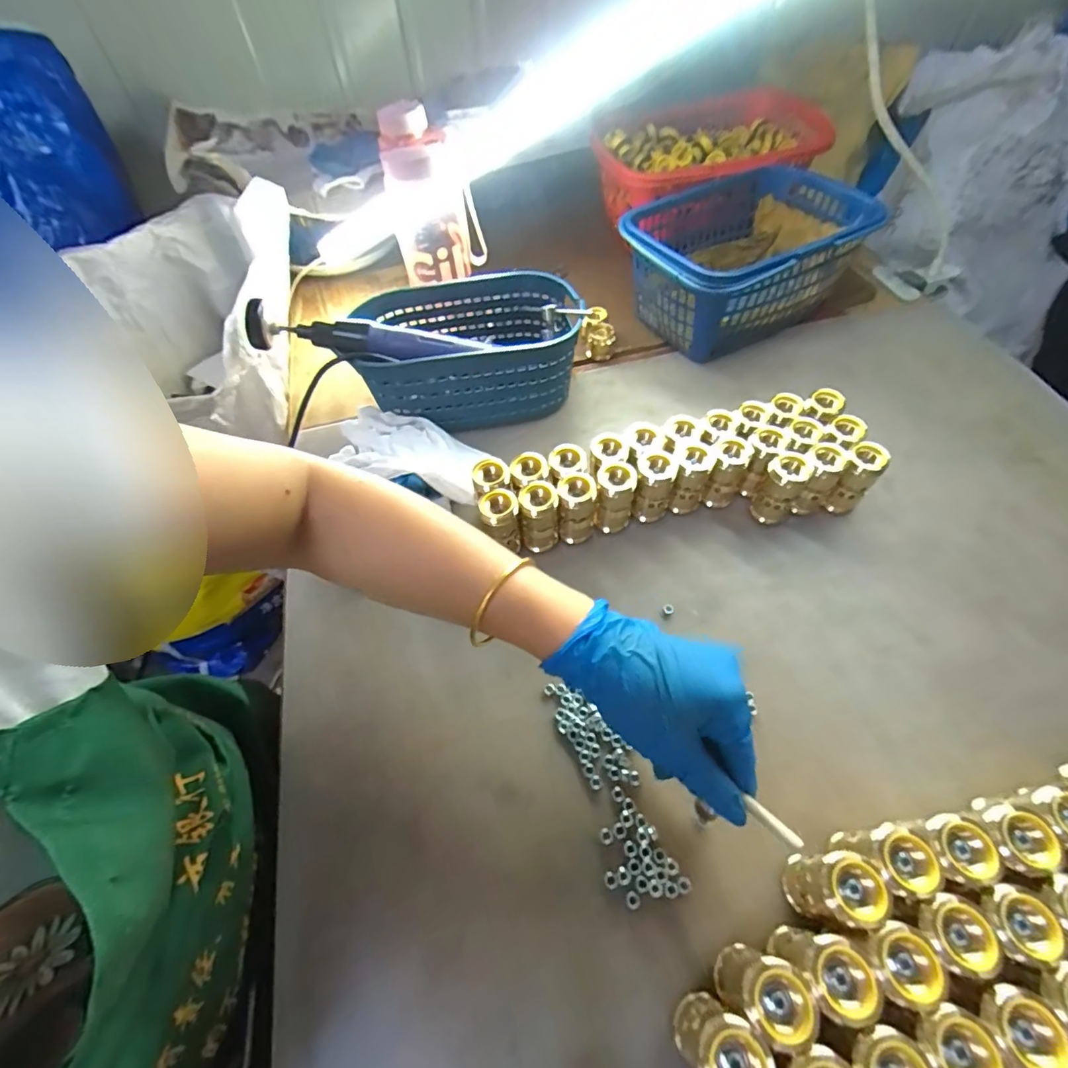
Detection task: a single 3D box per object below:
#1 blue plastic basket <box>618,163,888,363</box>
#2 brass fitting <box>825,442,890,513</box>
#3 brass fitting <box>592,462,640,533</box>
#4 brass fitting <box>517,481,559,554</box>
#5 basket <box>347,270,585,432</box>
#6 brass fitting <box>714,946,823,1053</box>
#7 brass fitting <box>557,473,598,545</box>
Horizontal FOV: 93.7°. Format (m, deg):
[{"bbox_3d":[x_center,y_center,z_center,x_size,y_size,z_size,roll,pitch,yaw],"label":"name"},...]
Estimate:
[{"bbox_3d":[0.240,-0.309,0.576,0.259,0.113,0.181,-23,57,-11],"label":"blue plastic basket"},{"bbox_3d":[0.274,-0.046,0.427,0.026,0.062,0.028,18,59,16],"label":"brass fitting"},{"bbox_3d":[0.071,-0.031,0.436,0.031,0.064,0.033,10,58,12],"label":"brass fitting"},{"bbox_3d":[0.005,-0.012,0.427,0.030,0.064,0.030,-4,56,3],"label":"brass fitting"},{"bbox_3d":[-0.062,-0.190,0.534,0.213,0.095,0.144,-14,56,-4],"label":"basket"},{"bbox_3d":[0.114,0.227,0.247,0.032,0.066,0.032,-2,56,4],"label":"brass fitting"},{"bbox_3d":[0.037,-0.021,0.426,0.029,0.063,0.031,-2,56,4],"label":"brass fitting"}]

